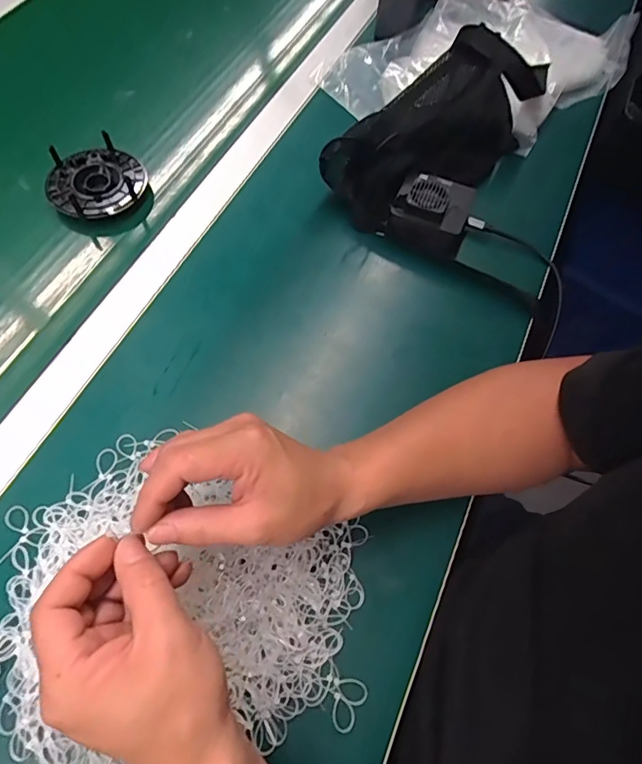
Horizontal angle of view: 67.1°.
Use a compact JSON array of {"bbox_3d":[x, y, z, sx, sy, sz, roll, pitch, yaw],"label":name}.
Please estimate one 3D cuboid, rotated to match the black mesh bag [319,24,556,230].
[{"bbox_3d":[0.121,-0.272,0.520,0.115,0.102,0.254,42,70,14],"label":"black mesh bag"}]

